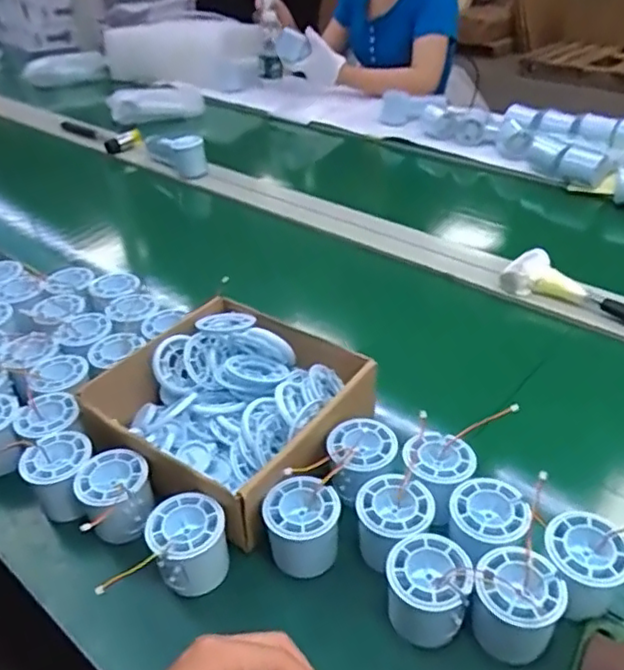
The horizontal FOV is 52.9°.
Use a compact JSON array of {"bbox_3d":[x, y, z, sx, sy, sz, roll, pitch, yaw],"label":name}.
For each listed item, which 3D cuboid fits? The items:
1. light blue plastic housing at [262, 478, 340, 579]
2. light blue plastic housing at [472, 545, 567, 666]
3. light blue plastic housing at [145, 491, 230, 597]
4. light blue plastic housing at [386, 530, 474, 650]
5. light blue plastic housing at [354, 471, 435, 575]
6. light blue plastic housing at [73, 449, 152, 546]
[{"bbox_3d":[-0.007,0.145,0.469,0.054,0.053,0.054,-1,36,1],"label":"light blue plastic housing"},{"bbox_3d":[0.134,0.183,0.416,0.055,0.061,0.056,8,37,14],"label":"light blue plastic housing"},{"bbox_3d":[-0.089,0.154,0.461,0.053,0.050,0.054,-7,36,-7],"label":"light blue plastic housing"},{"bbox_3d":[0.078,0.175,0.429,0.052,0.057,0.051,3,36,6],"label":"light blue plastic housing"},{"bbox_3d":[0.058,0.146,0.468,0.063,0.055,0.053,-27,43,-31],"label":"light blue plastic housing"},{"bbox_3d":[-0.155,0.127,0.499,0.052,0.045,0.053,-1,36,1],"label":"light blue plastic housing"}]

